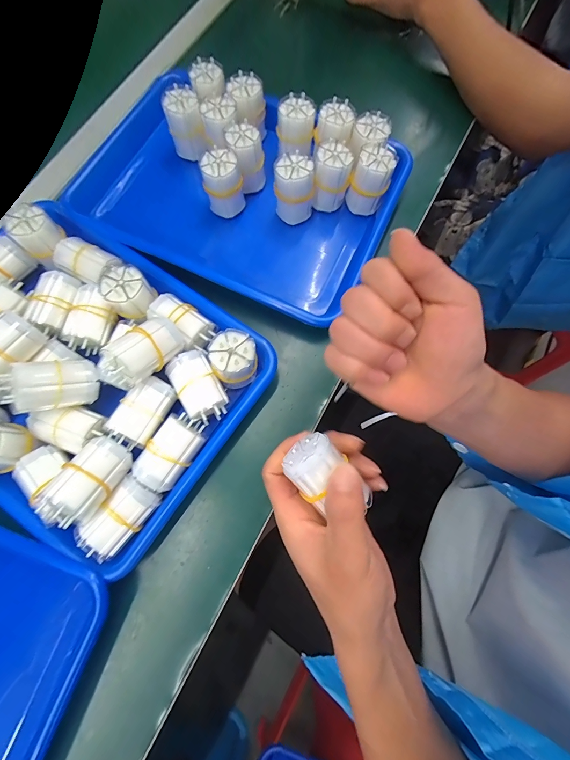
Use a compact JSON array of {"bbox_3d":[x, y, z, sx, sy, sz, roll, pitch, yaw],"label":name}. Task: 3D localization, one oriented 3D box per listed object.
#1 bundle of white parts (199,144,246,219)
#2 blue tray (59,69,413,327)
[{"bbox_3d":[-0.065,-0.206,0.344,0.038,0.059,0.032,-16,75,-3],"label":"bundle of white parts"},{"bbox_3d":[-0.053,-0.228,0.376,0.348,0.040,0.268,25,76,8],"label":"blue tray"}]

